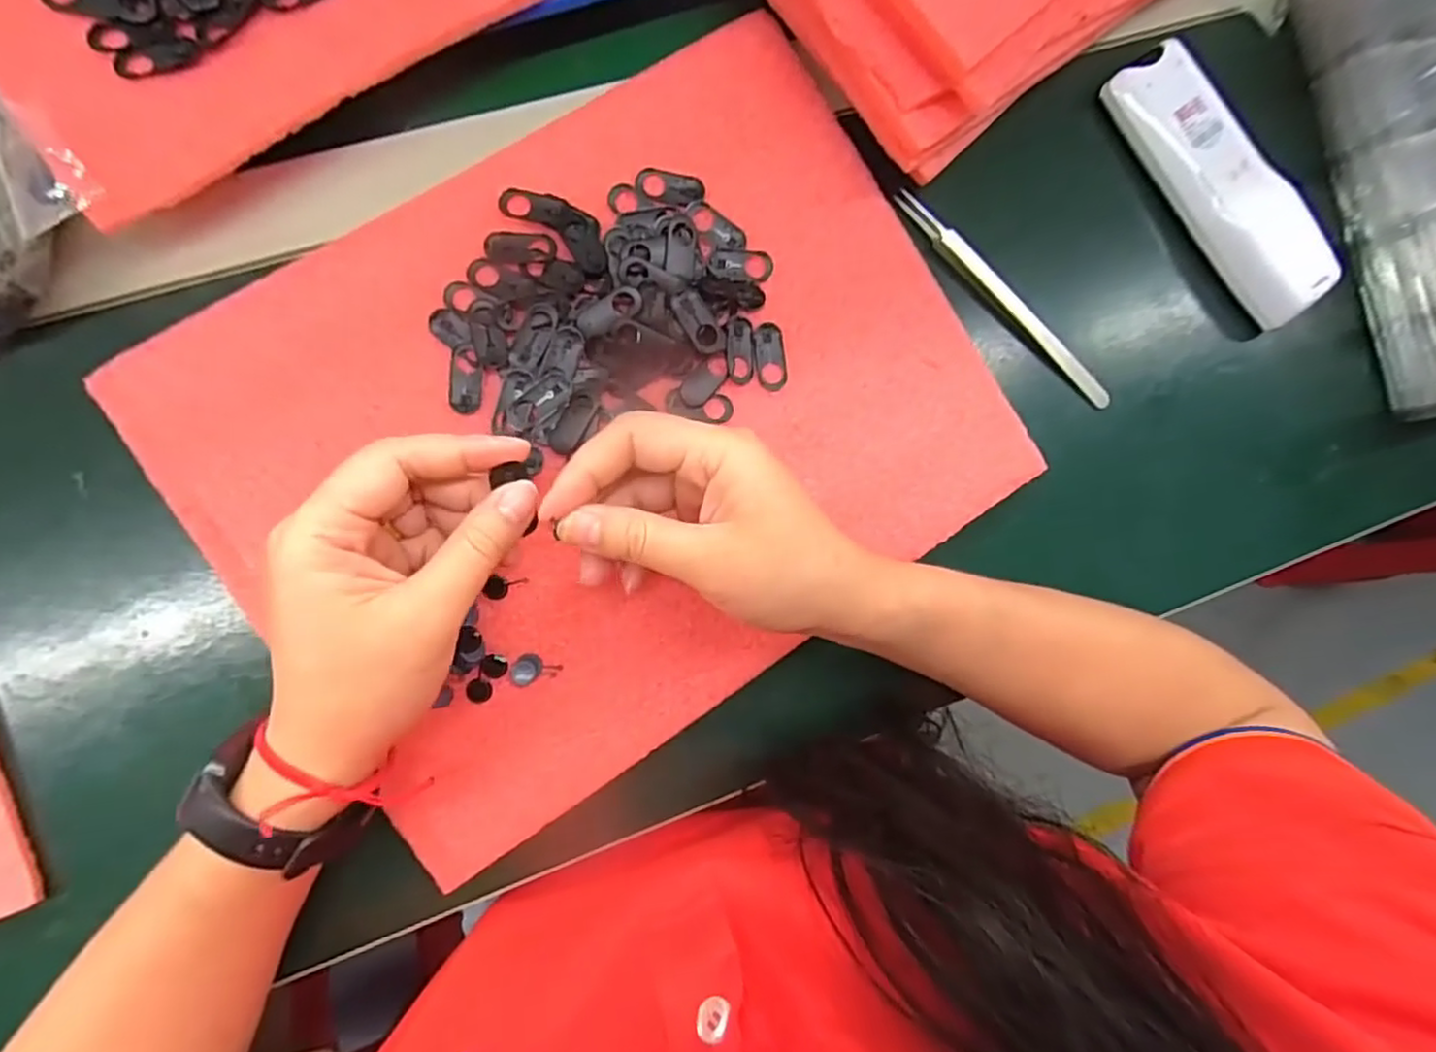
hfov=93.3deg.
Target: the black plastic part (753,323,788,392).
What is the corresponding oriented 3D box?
[{"bbox_3d":[0.025,-0.081,0.322,0.014,0.004,0.031,-7,89,-8],"label":"black plastic part"}]

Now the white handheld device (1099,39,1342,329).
[{"bbox_3d":[0.268,-0.180,0.360,0.054,0.021,0.159,-31,92,-8],"label":"white handheld device"}]

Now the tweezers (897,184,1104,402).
[{"bbox_3d":[0.148,-0.115,0.348,0.152,0.011,0.010,41,83,-5],"label":"tweezers"}]

